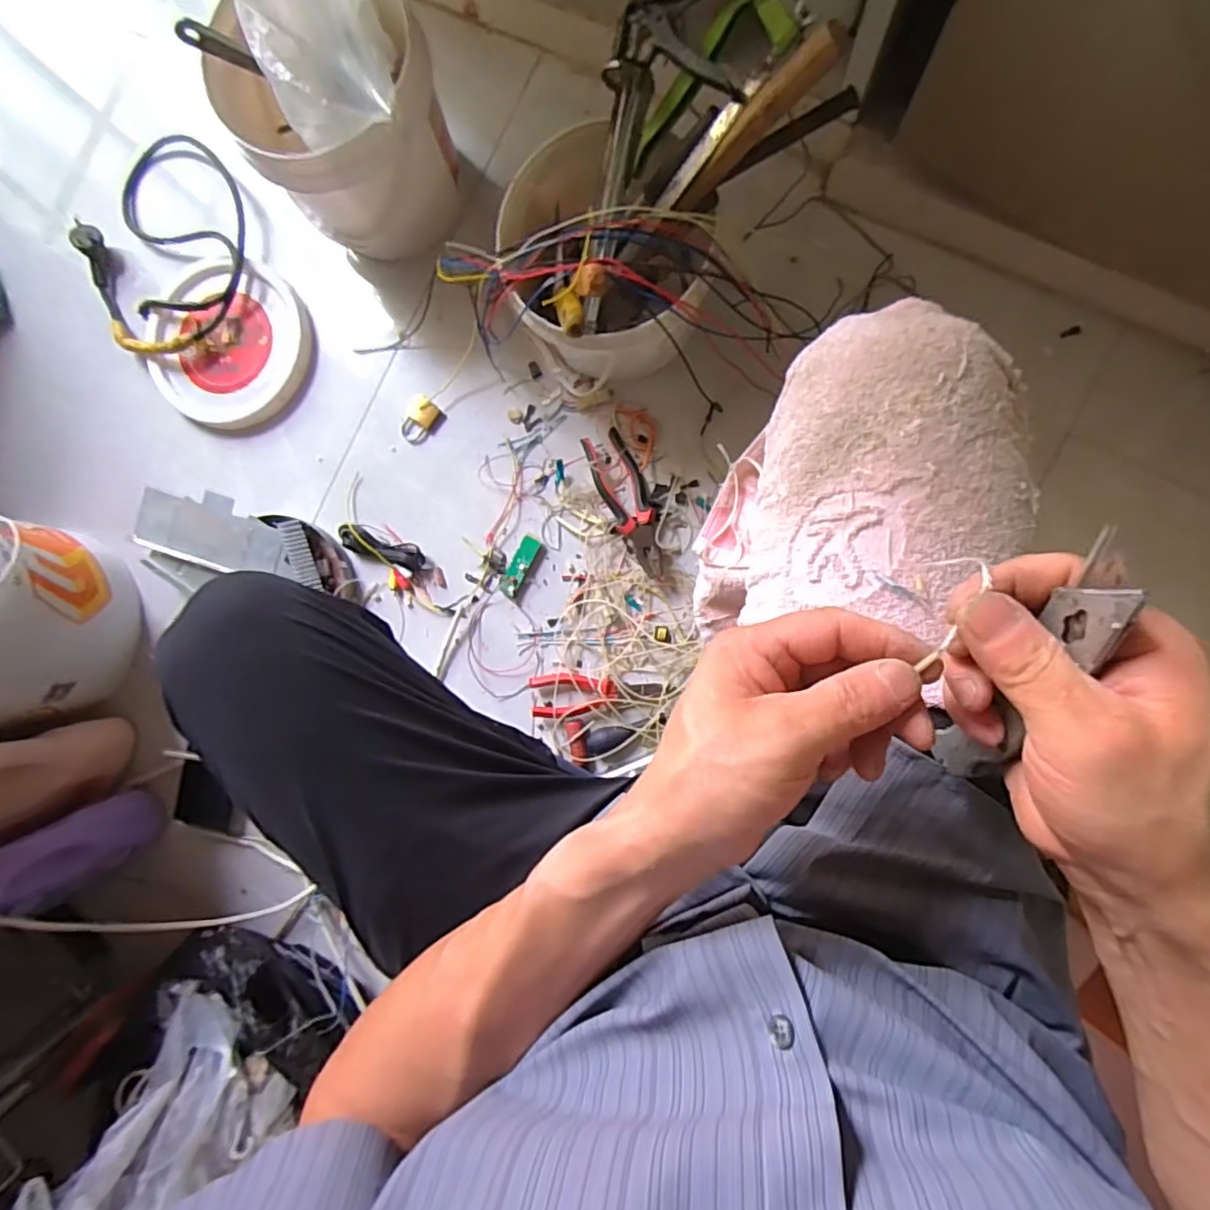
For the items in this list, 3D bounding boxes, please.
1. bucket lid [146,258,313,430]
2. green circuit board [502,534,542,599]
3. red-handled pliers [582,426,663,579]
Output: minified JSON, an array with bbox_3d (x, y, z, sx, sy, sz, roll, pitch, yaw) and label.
[{"bbox_3d":[-0.534,-0.372,0.869,0.229,0.040,0.228,0,89,7],"label":"bucket lid"},{"bbox_3d":[-0.110,-0.051,0.810,0.025,0.011,0.083,25,92,7],"label":"green circuit board"},{"bbox_3d":[0.032,-0.129,0.777,0.060,0.028,0.194,-26,86,6],"label":"red-handled pliers"}]

